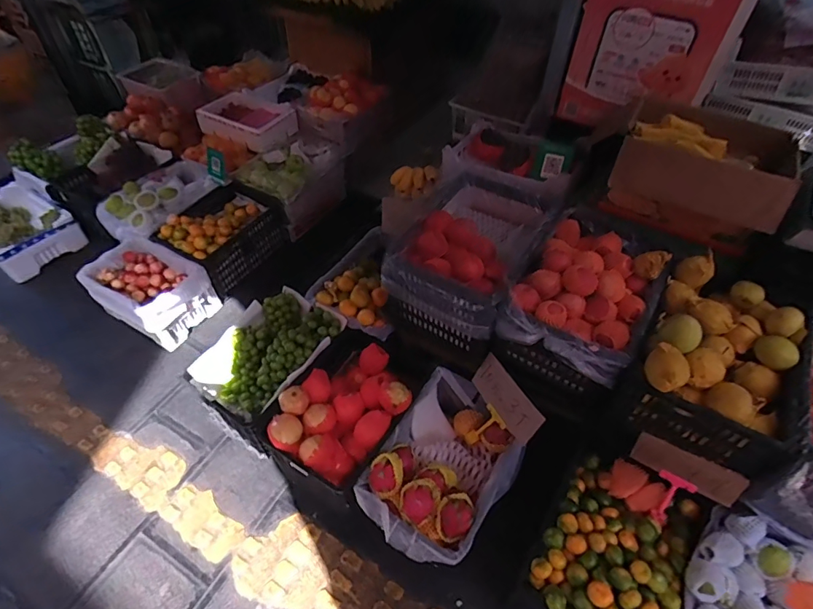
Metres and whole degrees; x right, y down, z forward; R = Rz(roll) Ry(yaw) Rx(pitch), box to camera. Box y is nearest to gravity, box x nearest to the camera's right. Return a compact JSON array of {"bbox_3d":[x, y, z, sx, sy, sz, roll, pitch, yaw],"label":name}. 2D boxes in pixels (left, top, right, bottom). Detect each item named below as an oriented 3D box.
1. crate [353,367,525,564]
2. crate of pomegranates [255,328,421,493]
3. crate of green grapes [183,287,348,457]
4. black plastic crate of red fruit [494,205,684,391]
[{"bbox_3d":[0.109,0.463,1.330,0.355,0.161,0.507,29,53,22],"label":"crate"},{"bbox_3d":[-0.169,0.317,1.433,0.403,0.209,0.477,21,51,16],"label":"crate of pomegranates"},{"bbox_3d":[-0.470,0.186,1.569,0.335,0.268,0.466,25,52,19],"label":"crate of green grapes"},{"bbox_3d":[0.532,-0.045,1.348,0.363,0.232,0.574,25,52,19],"label":"black plastic crate of red fruit"}]

